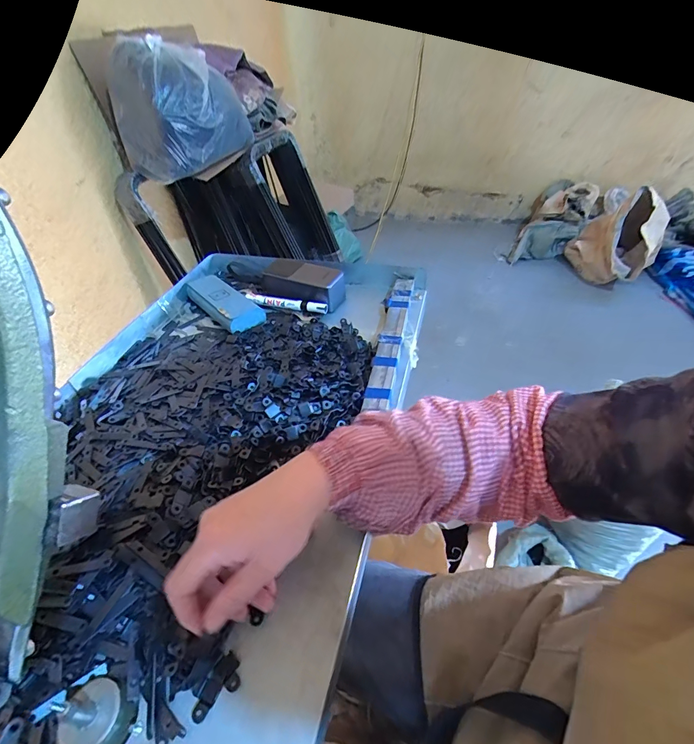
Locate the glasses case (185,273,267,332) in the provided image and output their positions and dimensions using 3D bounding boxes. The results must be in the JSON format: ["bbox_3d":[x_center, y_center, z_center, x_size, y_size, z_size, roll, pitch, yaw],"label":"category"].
[{"bbox_3d":[-0.200,-0.117,0.634,0.062,0.032,0.166,-34,50,-28],"label":"glasses case"}]

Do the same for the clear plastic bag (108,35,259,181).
[{"bbox_3d":[-0.484,-0.765,1.149,0.378,0.316,0.173,-14,43,-10],"label":"clear plastic bag"}]

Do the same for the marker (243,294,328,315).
[{"bbox_3d":[-0.097,-0.111,0.620,0.138,0.018,0.020,12,45,17],"label":"marker"}]

